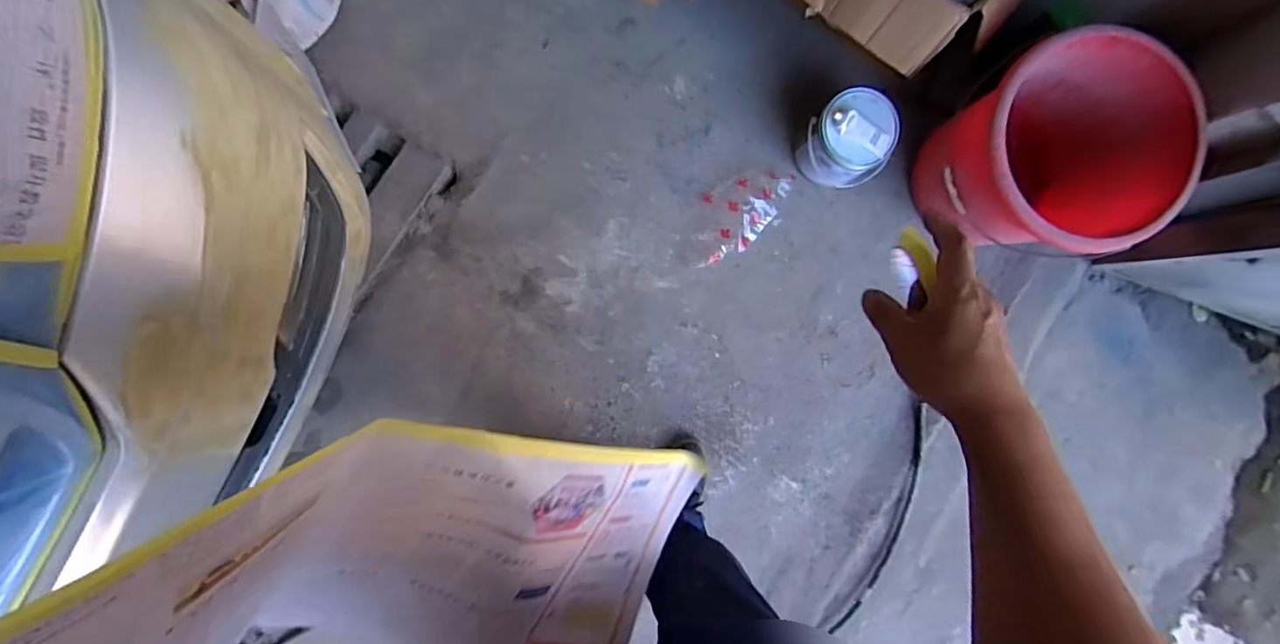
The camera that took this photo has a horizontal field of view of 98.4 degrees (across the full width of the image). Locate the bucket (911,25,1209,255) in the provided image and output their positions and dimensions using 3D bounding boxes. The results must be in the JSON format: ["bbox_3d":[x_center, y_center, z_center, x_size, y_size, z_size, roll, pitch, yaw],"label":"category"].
[{"bbox_3d":[0.762,-0.303,1.058,0.325,0.319,0.348,0,89,-5],"label":"bucket"}]

